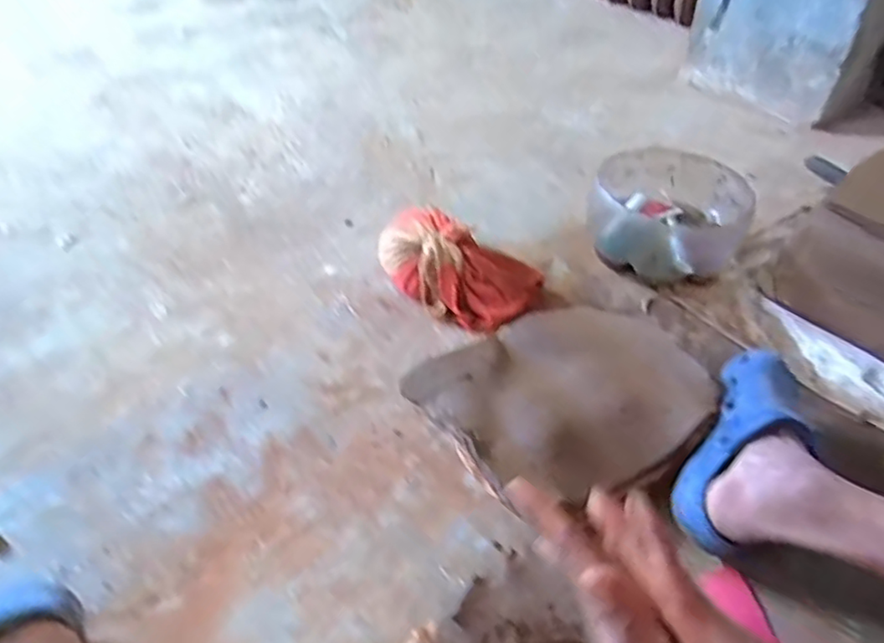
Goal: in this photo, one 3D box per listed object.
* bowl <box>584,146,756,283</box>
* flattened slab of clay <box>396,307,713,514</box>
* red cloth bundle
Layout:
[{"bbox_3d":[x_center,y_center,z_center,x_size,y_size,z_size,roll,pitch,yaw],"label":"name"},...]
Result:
[{"bbox_3d":[0.361,-0.163,1.001,0.230,0.150,0.231,0,44,0],"label":"bowl"},{"bbox_3d":[0.146,0.079,0.738,0.316,0.047,0.275,-25,50,-24],"label":"flattened slab of clay"},{"bbox_3d":[0.014,-0.087,0.929,0.250,0.093,0.145,29,50,24],"label":"red cloth bundle"}]

